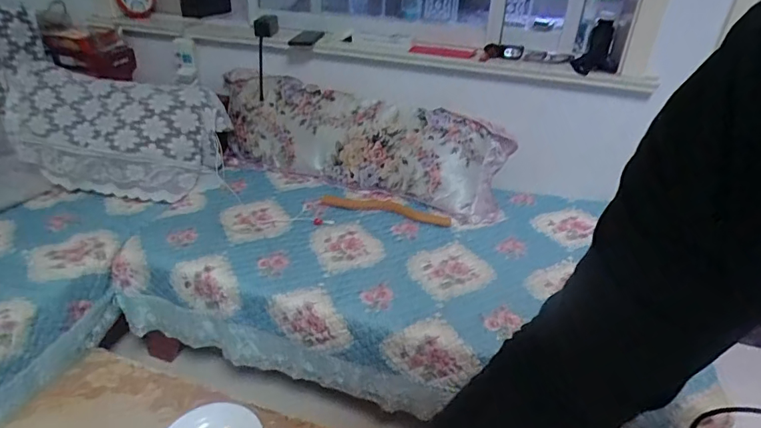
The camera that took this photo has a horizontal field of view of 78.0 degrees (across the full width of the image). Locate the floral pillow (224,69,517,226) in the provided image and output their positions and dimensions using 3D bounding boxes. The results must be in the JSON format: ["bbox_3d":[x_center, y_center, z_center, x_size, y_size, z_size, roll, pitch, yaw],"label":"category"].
[{"bbox_3d":[-0.070,-0.239,1.519,0.944,0.260,0.303,17,34,20],"label":"floral pillow"}]

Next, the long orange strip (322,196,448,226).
[{"bbox_3d":[0.009,-0.011,1.374,0.387,0.028,0.058,12,33,12],"label":"long orange strip"}]

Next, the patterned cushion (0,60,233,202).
[{"bbox_3d":[-0.810,-0.243,1.437,0.636,0.287,0.265,5,32,2],"label":"patterned cushion"}]

